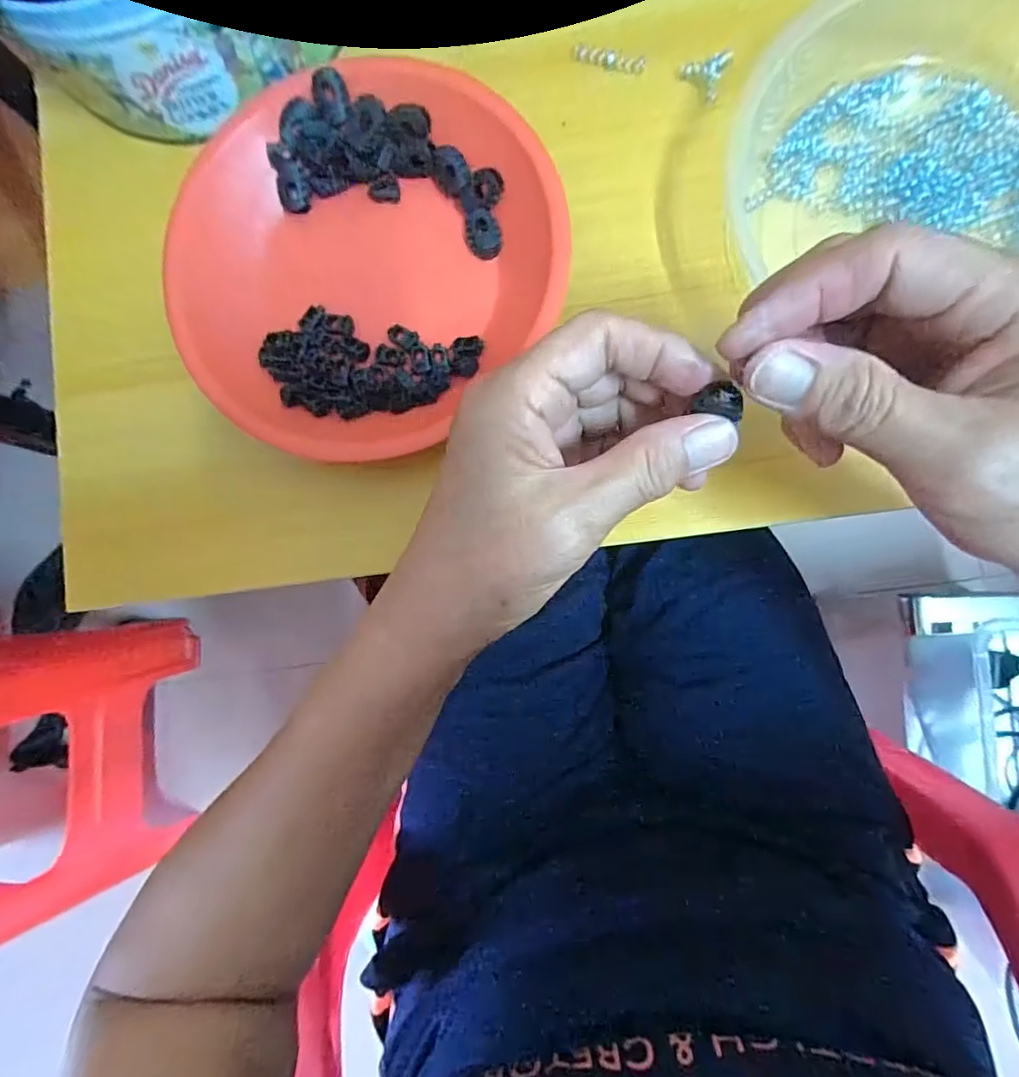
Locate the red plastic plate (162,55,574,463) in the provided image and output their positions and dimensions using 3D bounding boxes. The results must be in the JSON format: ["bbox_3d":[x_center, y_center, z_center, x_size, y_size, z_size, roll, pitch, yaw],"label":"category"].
[{"bbox_3d":[-0.072,-0.139,0.276,0.178,0.028,0.188,0,86,6],"label":"red plastic plate"}]

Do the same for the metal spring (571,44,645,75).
[{"bbox_3d":[0.051,-0.248,0.284,0.038,0.004,0.008,20,88,7],"label":"metal spring"}]

